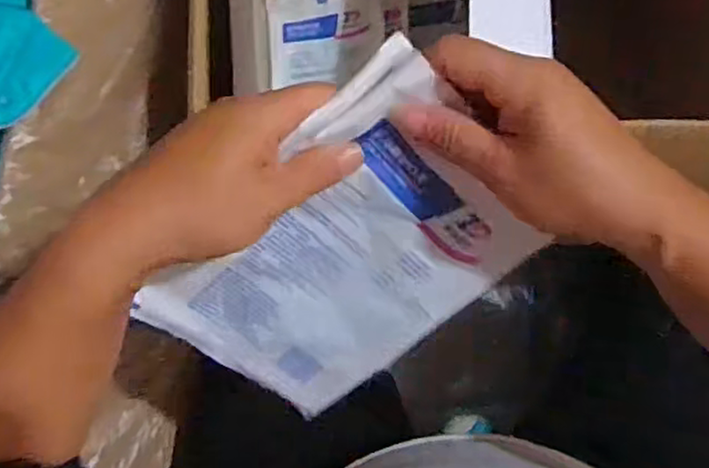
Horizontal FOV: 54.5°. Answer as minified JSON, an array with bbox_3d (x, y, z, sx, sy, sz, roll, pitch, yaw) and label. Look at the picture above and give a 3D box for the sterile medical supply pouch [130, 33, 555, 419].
[{"bbox_3d":[-0.004,0.013,0.350,0.184,0.014,0.130,-40,116,19],"label":"sterile medical supply pouch"}]

